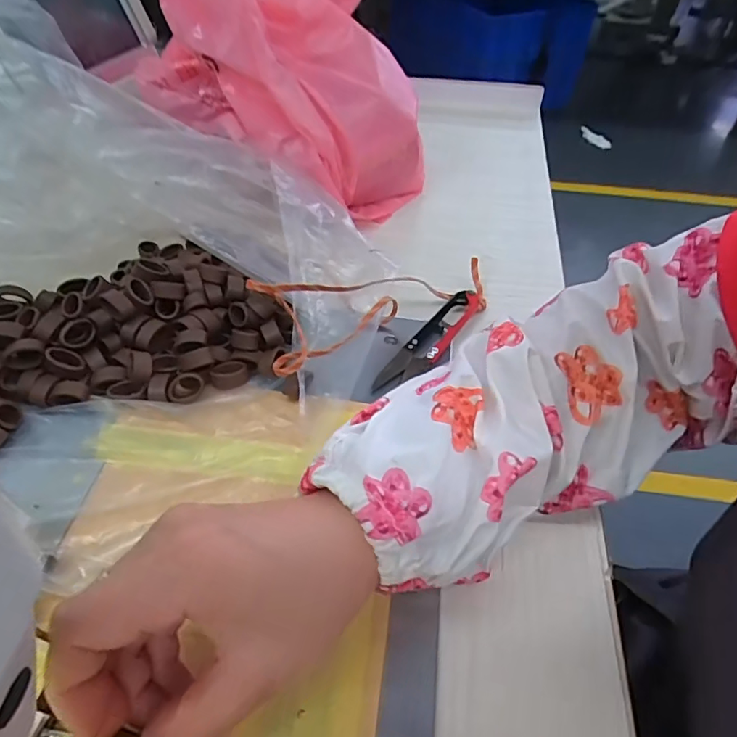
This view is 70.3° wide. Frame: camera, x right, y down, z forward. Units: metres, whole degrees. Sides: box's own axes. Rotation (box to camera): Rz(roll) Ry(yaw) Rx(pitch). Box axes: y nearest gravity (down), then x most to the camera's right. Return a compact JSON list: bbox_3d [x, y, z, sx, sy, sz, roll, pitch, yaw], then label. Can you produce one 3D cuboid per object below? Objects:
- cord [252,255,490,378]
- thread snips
[{"bbox_3d":[0.012,-0.041,0.330,0.165,0.043,0.064,-20,51,-20],"label":"cord"},{"bbox_3d":[0.039,-0.018,0.334,0.023,0.012,0.100,27,51,21],"label":"thread snips"}]

